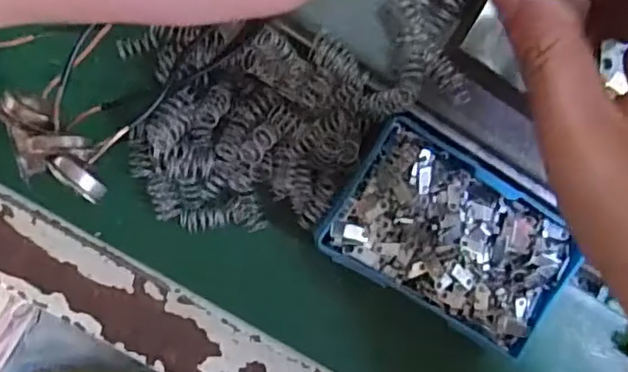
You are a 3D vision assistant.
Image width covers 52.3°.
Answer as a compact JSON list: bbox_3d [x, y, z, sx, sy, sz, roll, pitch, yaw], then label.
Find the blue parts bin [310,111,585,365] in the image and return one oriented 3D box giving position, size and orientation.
[{"bbox_3d":[0.065,0.025,0.307,0.113,0.033,0.071,30,90,-9],"label":"blue parts bin"}]

